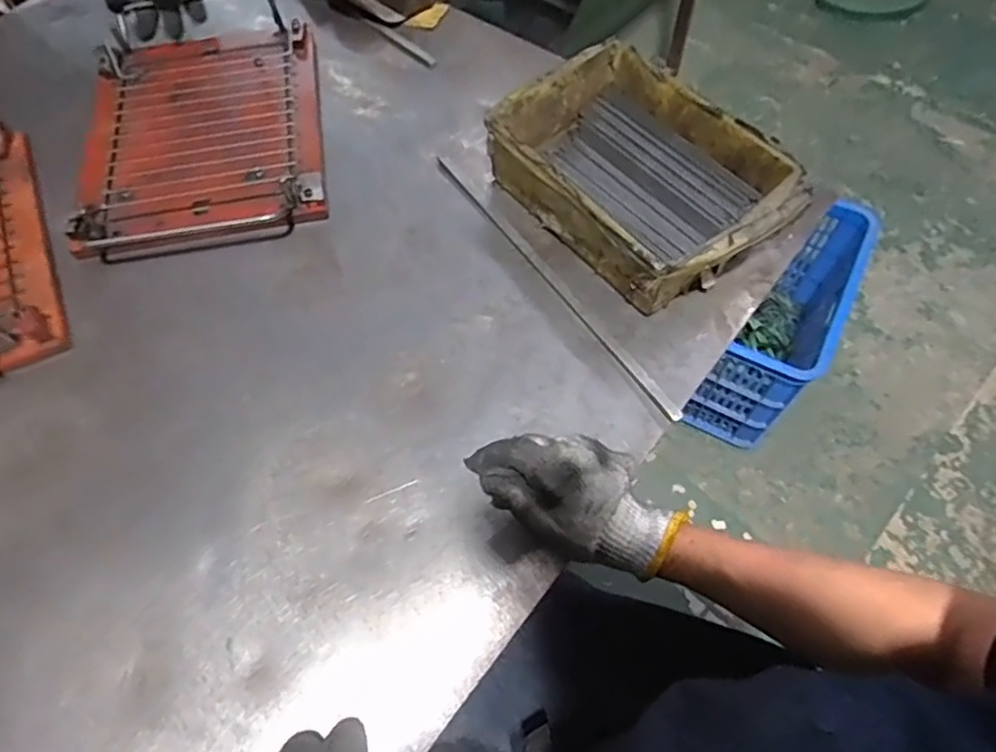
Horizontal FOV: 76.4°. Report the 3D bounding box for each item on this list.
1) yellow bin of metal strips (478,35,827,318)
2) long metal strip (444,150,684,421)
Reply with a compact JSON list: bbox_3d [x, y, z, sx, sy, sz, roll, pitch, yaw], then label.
[{"bbox_3d":[0.129,-0.186,0.592,0.185,0.079,0.260,-38,69,-17],"label":"yellow bin of metal strips"},{"bbox_3d":[0.042,-0.097,0.587,0.008,0.004,0.361,-33,66,-14],"label":"long metal strip"}]

